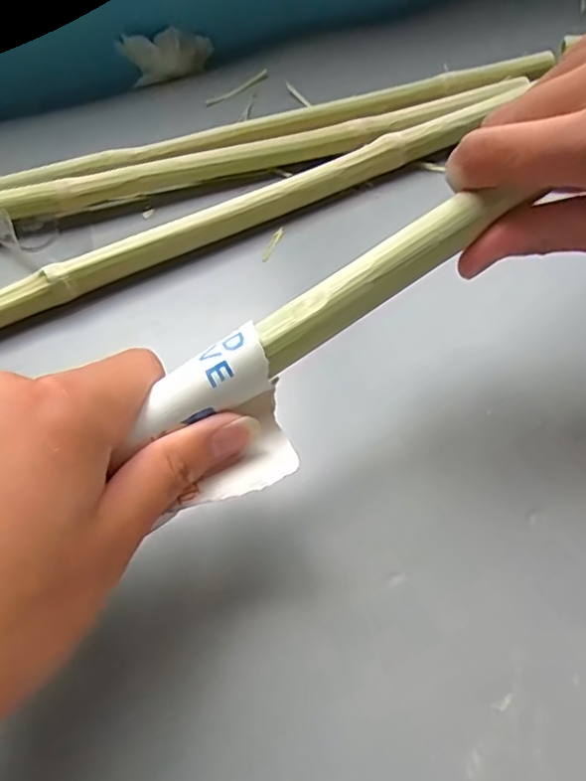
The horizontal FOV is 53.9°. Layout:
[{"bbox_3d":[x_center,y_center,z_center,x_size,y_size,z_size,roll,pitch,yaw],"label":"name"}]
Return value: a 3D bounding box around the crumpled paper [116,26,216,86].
[{"bbox_3d":[-0.098,-0.260,0.450,0.069,0.034,0.028,-11,56,-2],"label":"crumpled paper"}]

